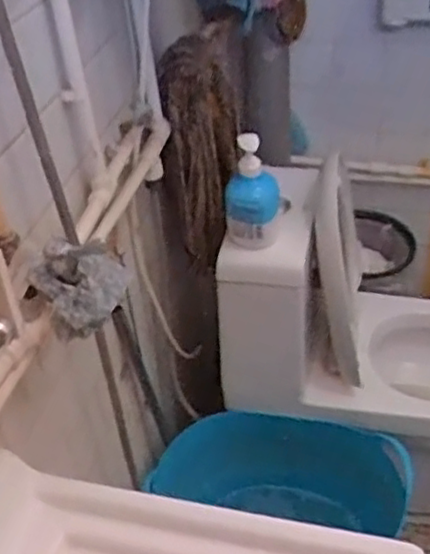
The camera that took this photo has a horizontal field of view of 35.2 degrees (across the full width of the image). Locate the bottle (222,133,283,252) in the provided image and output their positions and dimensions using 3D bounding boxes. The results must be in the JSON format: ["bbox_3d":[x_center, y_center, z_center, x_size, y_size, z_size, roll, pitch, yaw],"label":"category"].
[{"bbox_3d":[0.063,-0.150,1.111,0.095,0.181,0.090,-1,39,6],"label":"bottle"}]

